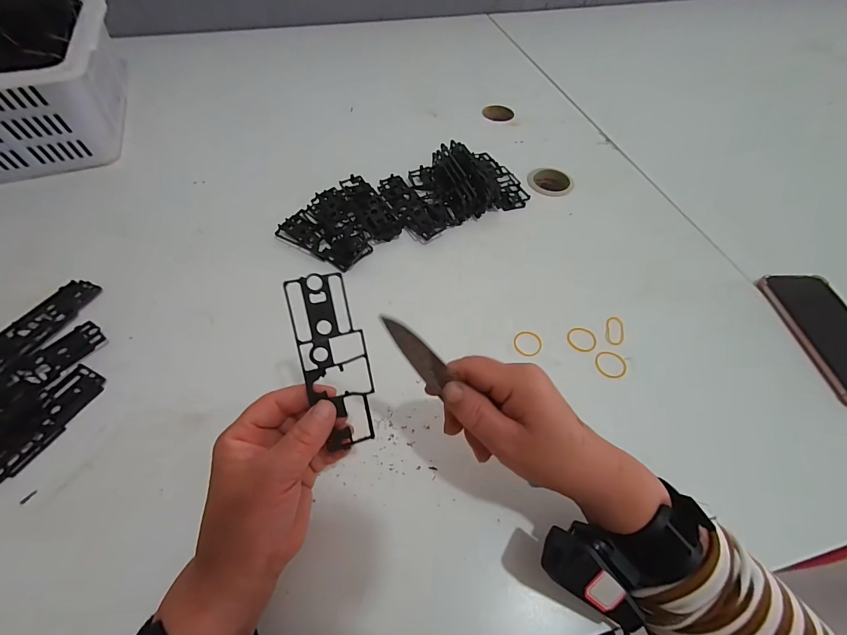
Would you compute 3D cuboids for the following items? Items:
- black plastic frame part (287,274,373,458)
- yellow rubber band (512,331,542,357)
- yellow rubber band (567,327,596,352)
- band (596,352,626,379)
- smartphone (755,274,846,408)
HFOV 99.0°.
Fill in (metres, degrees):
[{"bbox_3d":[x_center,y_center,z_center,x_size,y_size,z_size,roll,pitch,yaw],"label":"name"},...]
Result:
[{"bbox_3d":[-0.060,0.031,0.248,0.043,0.007,0.119,-13,100,-19],"label":"black plastic frame part"},{"bbox_3d":[0.111,0.028,0.384,0.029,0.004,0.032,21,57,13],"label":"yellow rubber band"},{"bbox_3d":[0.170,0.023,0.386,0.030,0.004,0.030,0,55,-1],"label":"yellow rubber band"},{"bbox_3d":[0.193,0.048,0.371,0.031,0.004,0.032,0,55,-1],"label":"band"},{"bbox_3d":[0.442,0.017,0.385,0.079,0.014,0.161,-2,56,1],"label":"smartphone"}]

